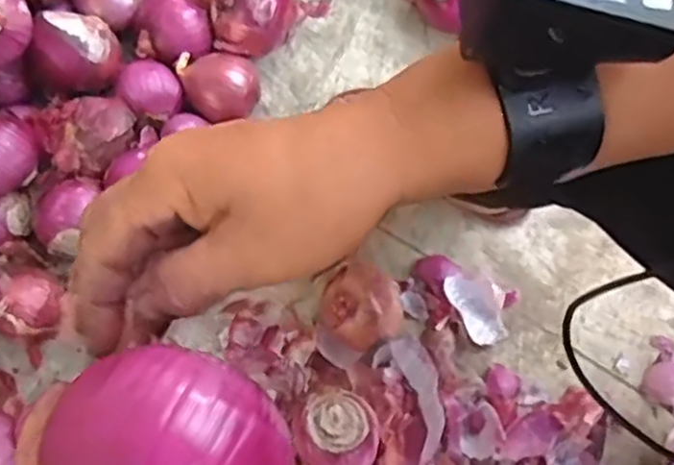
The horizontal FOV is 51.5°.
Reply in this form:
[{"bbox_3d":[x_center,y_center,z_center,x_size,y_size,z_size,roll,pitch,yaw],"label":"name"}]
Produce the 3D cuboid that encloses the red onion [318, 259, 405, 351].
[{"bbox_3d":[0.028,0.078,0.719,0.079,0.077,0.084,36,80,9],"label":"red onion"}]

